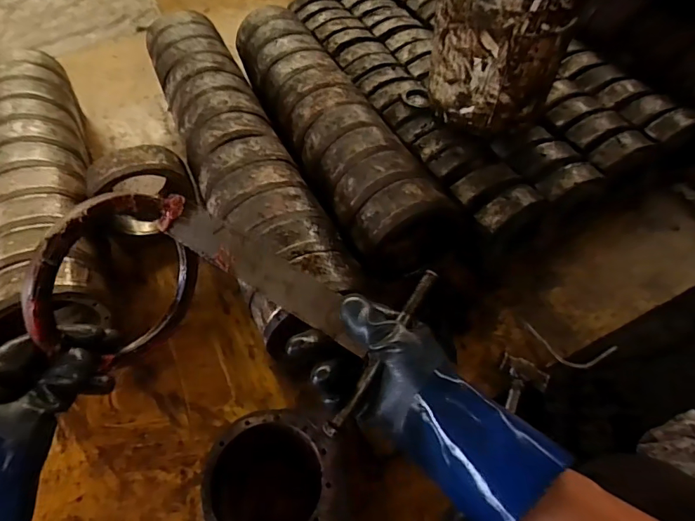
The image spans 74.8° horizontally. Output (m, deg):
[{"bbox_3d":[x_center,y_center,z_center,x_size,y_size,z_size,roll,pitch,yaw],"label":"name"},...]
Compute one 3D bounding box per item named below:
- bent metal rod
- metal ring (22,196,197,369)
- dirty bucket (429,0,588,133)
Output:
[{"bbox_3d":[0.476,0.194,0.989,0.184,0.022,0.083,13,39,24],"label":"bent metal rod"},{"bbox_3d":[-0.193,0.021,0.393,0.017,0.152,0.141,17,57,23],"label":"metal ring"},{"bbox_3d":[0.334,-0.479,0.993,0.279,0.388,0.274,-1,53,2],"label":"dirty bucket"}]

